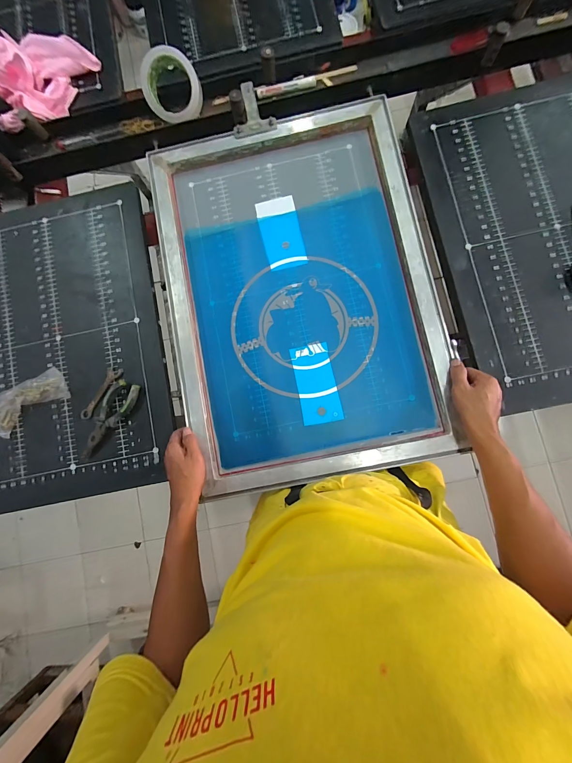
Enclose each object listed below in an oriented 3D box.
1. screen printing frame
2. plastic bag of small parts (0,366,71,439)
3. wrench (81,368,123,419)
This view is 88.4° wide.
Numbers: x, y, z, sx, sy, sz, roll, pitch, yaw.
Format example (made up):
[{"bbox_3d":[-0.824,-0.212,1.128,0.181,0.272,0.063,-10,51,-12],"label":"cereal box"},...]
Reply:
[{"bbox_3d":[0.024,-0.165,0.539,0.461,0.033,0.653,-12,83,2],"label":"screen printing frame"},{"bbox_3d":[-0.493,0.039,0.549,0.175,0.025,0.074,-31,82,0],"label":"plastic bag of small parts"},{"bbox_3d":[-0.346,0.023,0.548,0.024,0.009,0.114,33,86,7],"label":"wrench"}]

